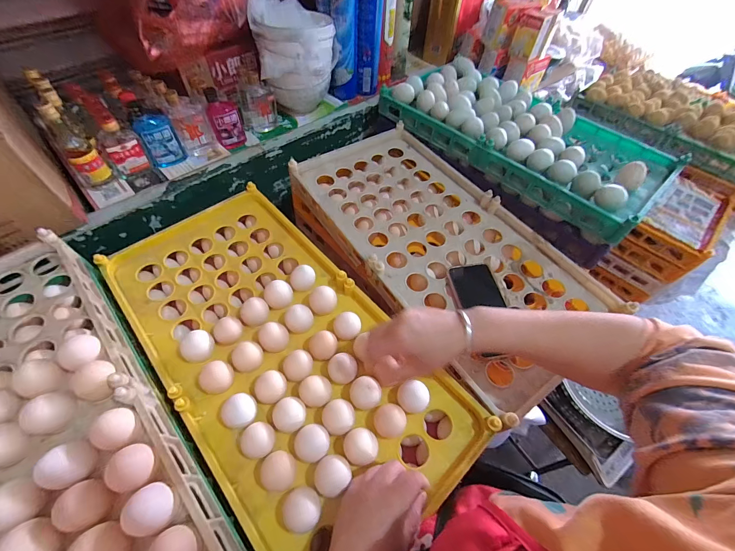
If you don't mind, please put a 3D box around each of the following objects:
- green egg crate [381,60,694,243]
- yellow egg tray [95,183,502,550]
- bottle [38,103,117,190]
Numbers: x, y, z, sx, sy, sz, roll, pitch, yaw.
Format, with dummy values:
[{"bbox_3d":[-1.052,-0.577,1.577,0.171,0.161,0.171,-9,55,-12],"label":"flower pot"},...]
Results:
[{"bbox_3d":[0.331,-0.308,0.717,0.288,0.099,0.572,-37,65,-25],"label":"green egg crate"},{"bbox_3d":[-0.137,0.097,0.476,0.288,0.063,0.579,-36,65,-25],"label":"yellow egg tray"},{"bbox_3d":[-0.537,-0.235,0.590,0.064,0.149,0.053,40,62,22],"label":"bottle"}]

